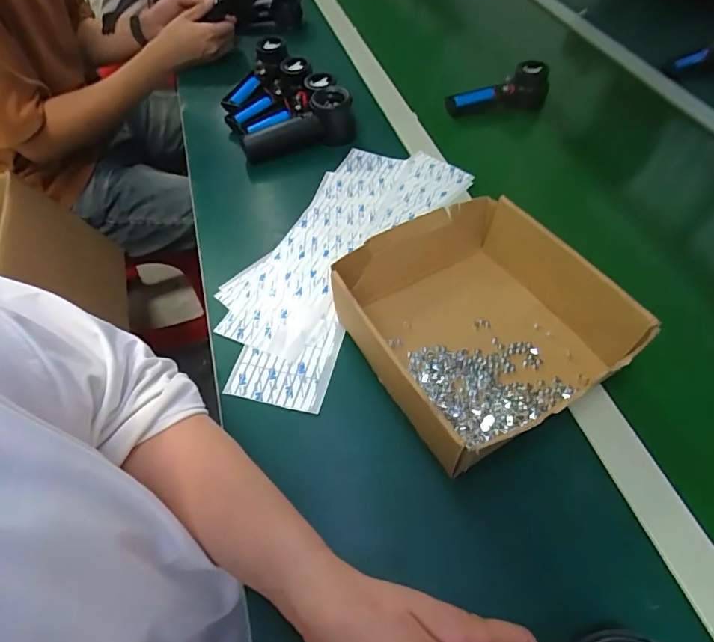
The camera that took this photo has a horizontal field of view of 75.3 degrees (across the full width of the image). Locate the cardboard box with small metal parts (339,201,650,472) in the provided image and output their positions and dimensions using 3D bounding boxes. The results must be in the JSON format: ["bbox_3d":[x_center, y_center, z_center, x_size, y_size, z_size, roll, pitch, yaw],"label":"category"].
[{"bbox_3d":[0.117,-0.012,0.444,0.236,0.061,0.230,-26,57,-16],"label":"cardboard box with small metal parts"}]

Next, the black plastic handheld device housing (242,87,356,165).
[{"bbox_3d":[-0.083,-0.276,0.651,0.161,0.057,0.054,-15,55,-9],"label":"black plastic handheld device housing"}]

